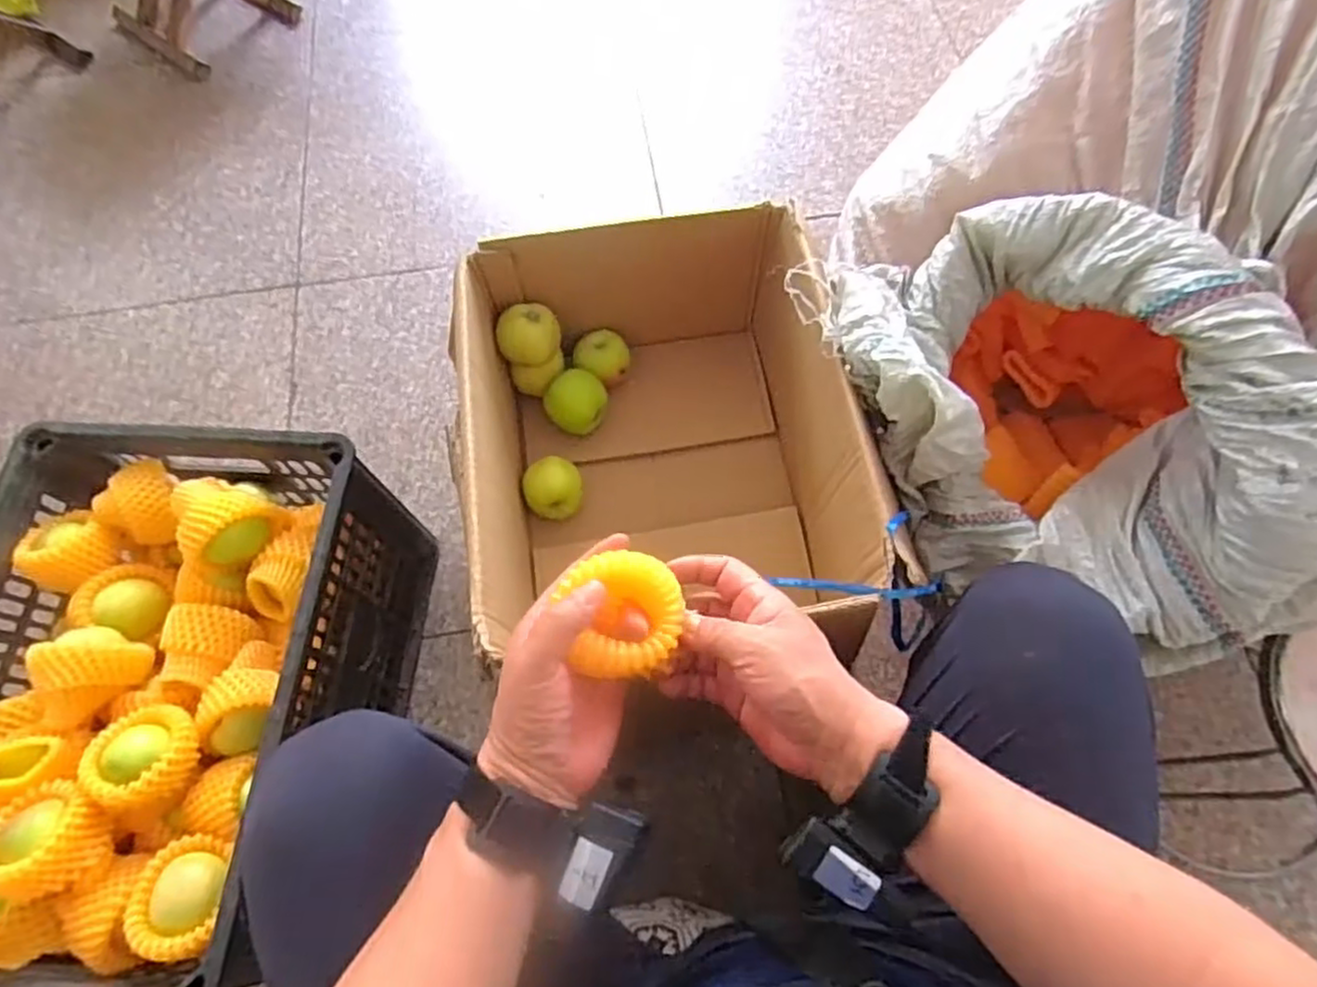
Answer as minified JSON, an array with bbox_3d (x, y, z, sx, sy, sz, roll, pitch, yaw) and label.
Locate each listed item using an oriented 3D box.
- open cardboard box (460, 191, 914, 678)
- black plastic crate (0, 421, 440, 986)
[{"bbox_3d":[-0.009,-0.042,0.689,0.338,0.222,0.425,-9,66,-3],"label":"open cardboard box"},{"bbox_3d":[-0.489,0.216,0.758,0.353,0.289,0.490,3,66,3],"label":"black plastic crate"}]

